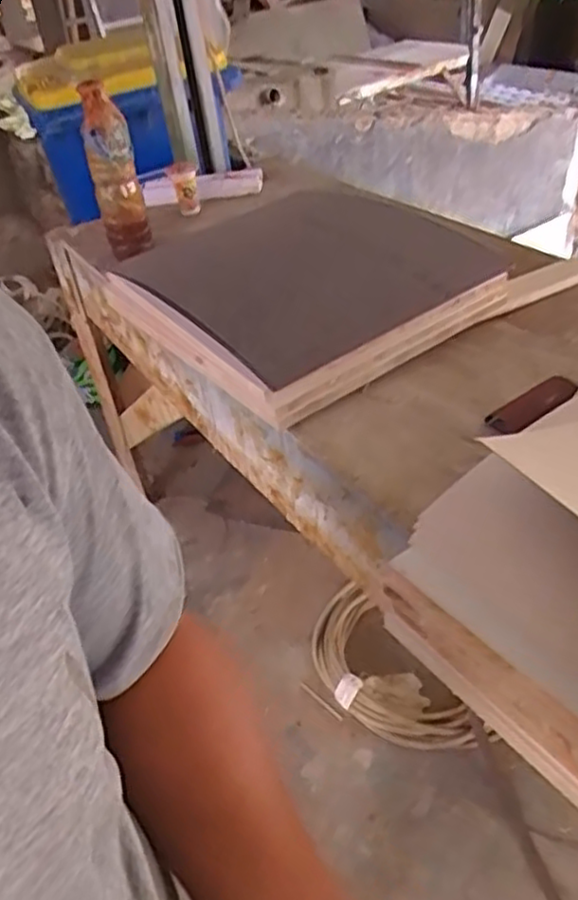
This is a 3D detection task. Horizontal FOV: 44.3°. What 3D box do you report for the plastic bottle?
[{"bbox_3d":[-0.328,-0.511,1.338,0.084,0.311,0.068,-15,38,-8],"label":"plastic bottle"}]

